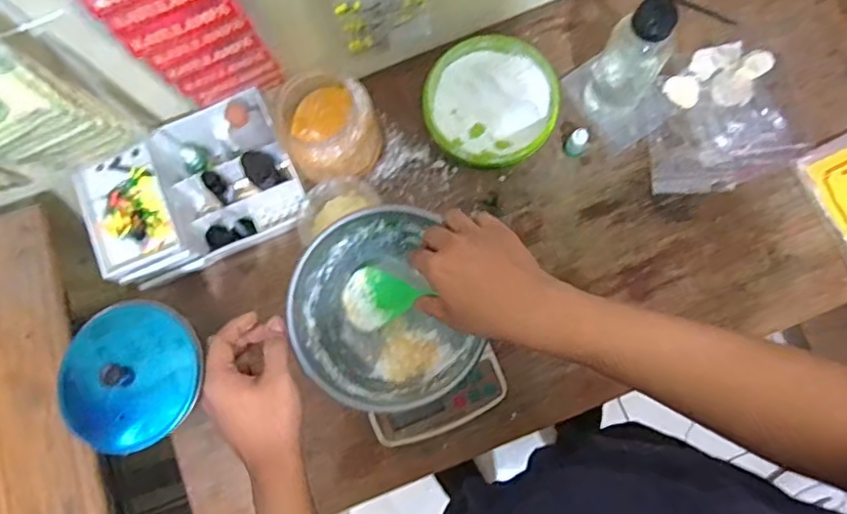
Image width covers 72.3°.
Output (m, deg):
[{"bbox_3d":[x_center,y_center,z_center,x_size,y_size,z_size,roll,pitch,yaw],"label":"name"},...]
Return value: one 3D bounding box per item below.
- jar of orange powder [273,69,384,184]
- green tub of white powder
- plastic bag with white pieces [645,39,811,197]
[{"bbox_3d":[-0.112,-0.153,0.693,0.106,0.104,0.105,-1,80,3],"label":"jar of orange powder"},{"bbox_3d":[0.082,-0.182,0.713,0.149,0.067,0.154,-1,80,3],"label":"green tub of white powder"},{"bbox_3d":[0.360,-0.172,0.723,0.174,0.026,0.168,-16,79,0],"label":"plastic bag with white pieces"}]

